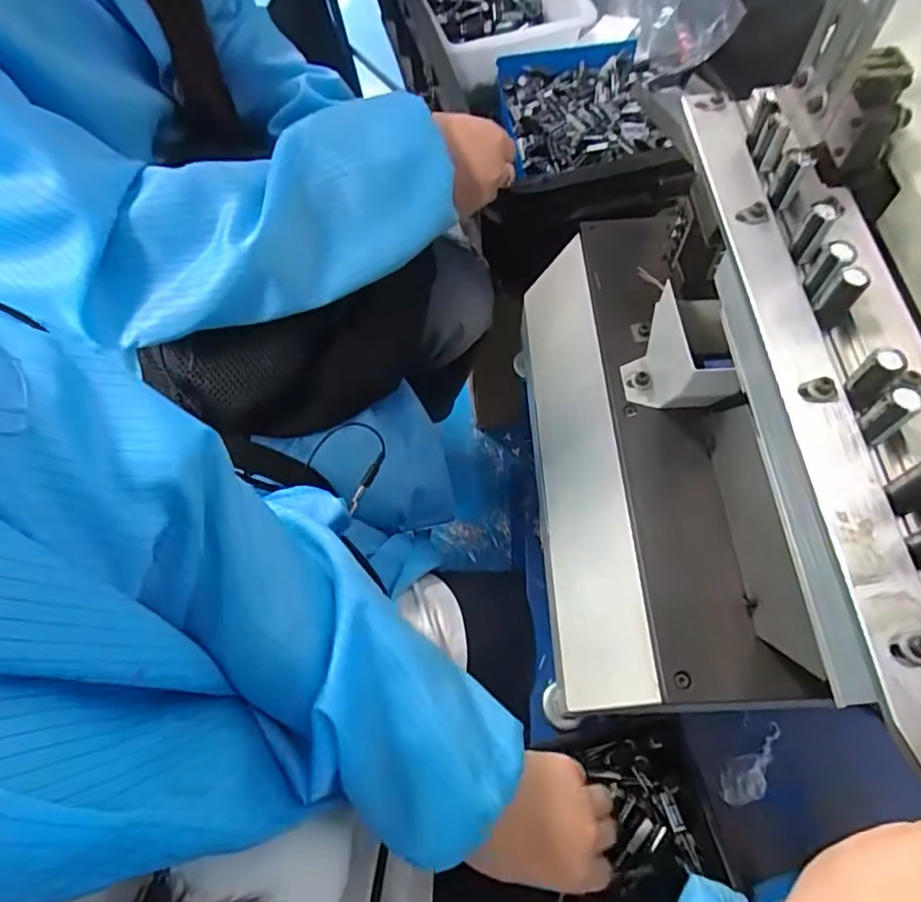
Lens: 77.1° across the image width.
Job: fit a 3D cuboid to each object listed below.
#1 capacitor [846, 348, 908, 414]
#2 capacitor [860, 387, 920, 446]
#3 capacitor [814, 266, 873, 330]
[{"bbox_3d":[0.165,-0.028,0.230,0.010,0.028,0.012,-35,69,-14],"label":"capacitor"},{"bbox_3d":[0.164,-0.014,0.221,0.009,0.025,0.011,-36,69,-14],"label":"capacitor"},{"bbox_3d":[0.165,-0.066,0.249,0.011,0.026,0.011,36,71,17],"label":"capacitor"}]

